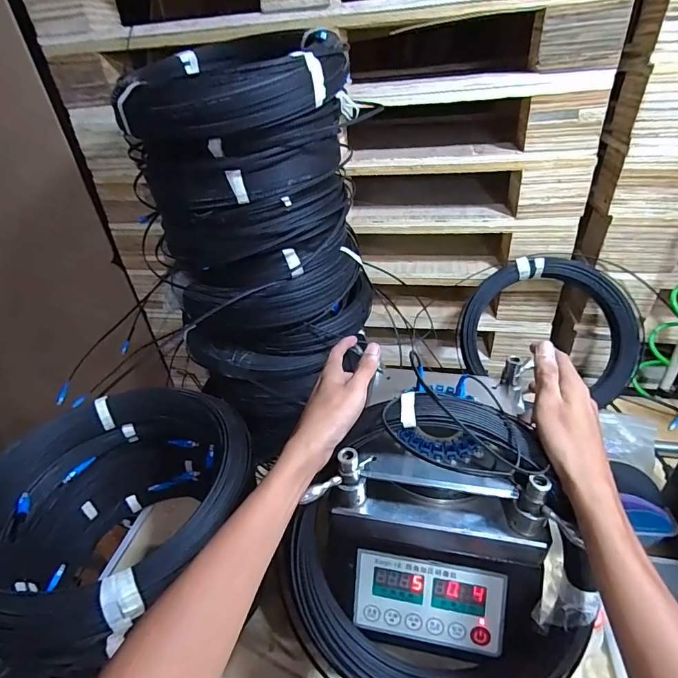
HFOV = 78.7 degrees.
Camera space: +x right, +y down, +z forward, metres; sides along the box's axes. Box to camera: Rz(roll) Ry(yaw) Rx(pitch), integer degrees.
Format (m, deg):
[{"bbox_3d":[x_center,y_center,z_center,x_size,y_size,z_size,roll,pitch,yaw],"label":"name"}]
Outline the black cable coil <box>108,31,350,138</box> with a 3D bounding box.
[{"bbox_3d":[-0.163,-0.371,0.603,0.309,0.088,0.309,-22,38,-20],"label":"black cable coil"}]

